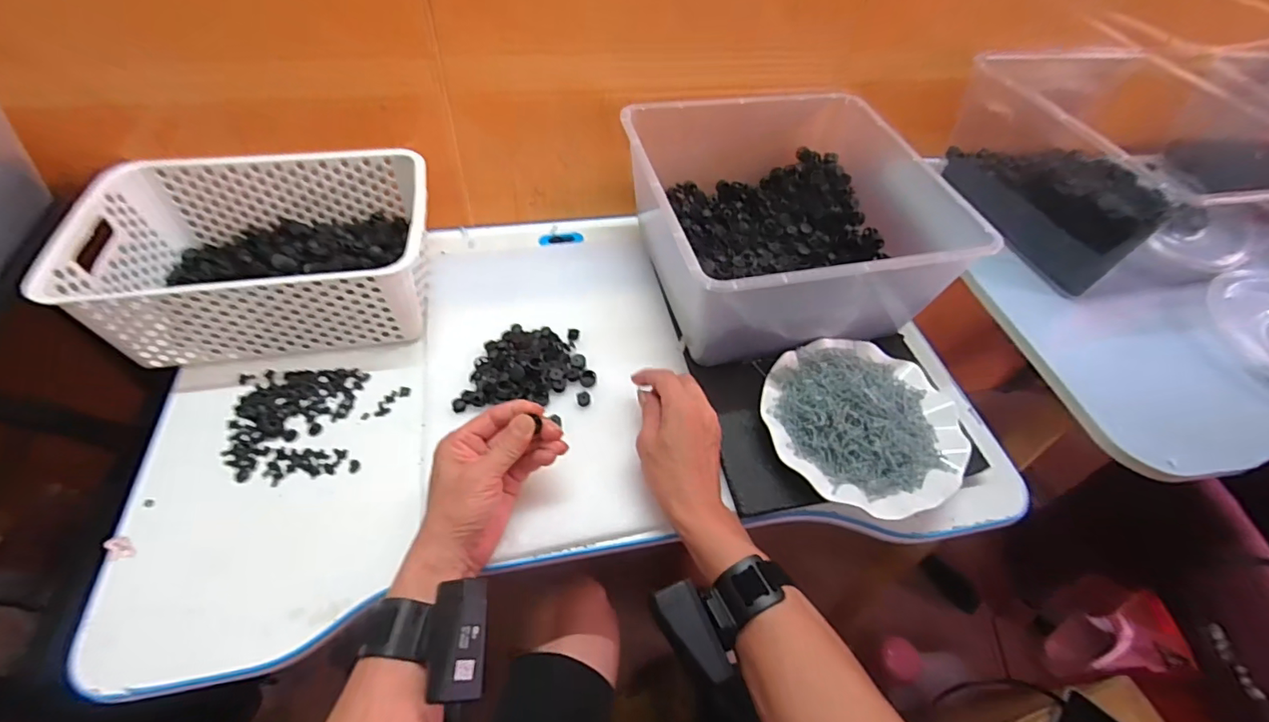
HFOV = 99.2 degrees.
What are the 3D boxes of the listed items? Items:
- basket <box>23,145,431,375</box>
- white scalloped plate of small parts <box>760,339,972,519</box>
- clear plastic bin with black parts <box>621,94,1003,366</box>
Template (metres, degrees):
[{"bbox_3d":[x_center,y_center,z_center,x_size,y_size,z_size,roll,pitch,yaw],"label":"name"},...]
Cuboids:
[{"bbox_3d":[-0.372,-0.113,0.566,0.304,0.111,0.203,-7,53,-10],"label":"basket"},{"bbox_3d":[0.215,0.051,0.504,0.175,0.038,0.178,2,52,-3],"label":"white scalloped plate of small parts"},{"bbox_3d":[0.158,-0.153,0.598,0.296,0.138,0.303,-8,53,-11],"label":"clear plastic bin with black parts"}]

